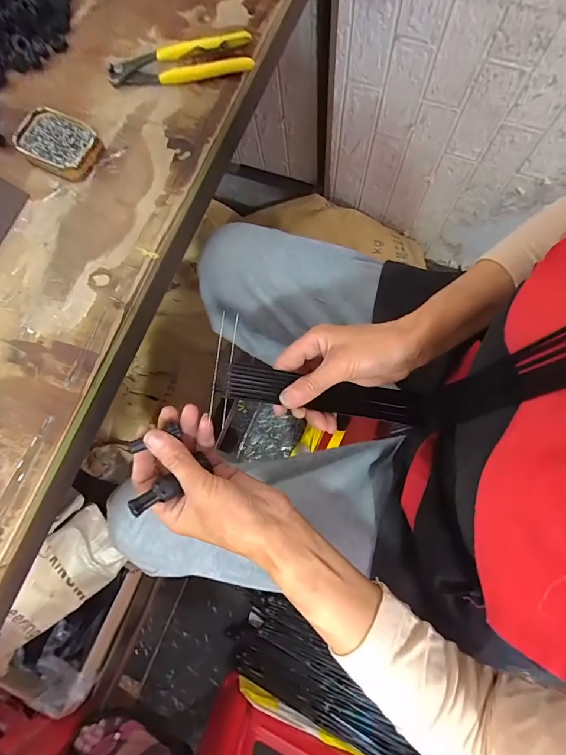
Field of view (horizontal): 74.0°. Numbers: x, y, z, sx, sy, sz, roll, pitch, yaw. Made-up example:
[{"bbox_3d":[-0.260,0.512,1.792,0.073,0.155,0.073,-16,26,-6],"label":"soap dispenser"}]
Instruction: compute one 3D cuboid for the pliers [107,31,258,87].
[{"bbox_3d":[-0.117,-0.356,0.428,0.163,0.026,0.047,-9,76,2],"label":"pliers"}]

